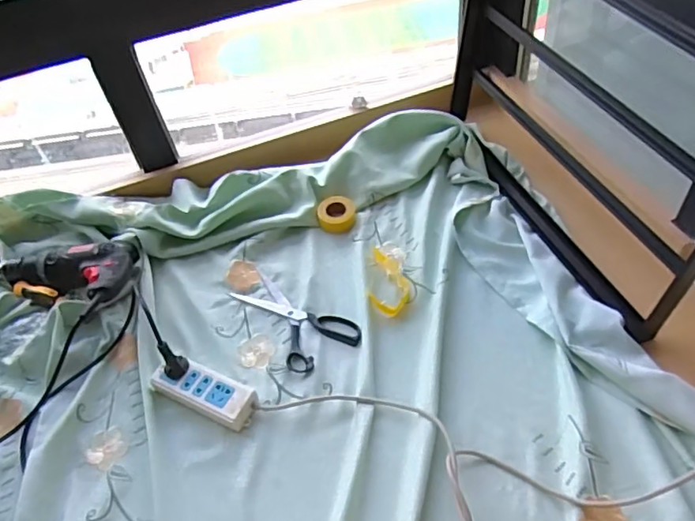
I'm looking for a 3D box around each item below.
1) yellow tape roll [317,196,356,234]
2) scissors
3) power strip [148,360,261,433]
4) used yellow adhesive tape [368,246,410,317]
[{"bbox_3d":[-0.020,-0.085,1.004,0.067,0.026,0.078,-6,49,1],"label":"yellow tape roll"},{"bbox_3d":[-0.096,0.099,0.880,0.235,0.015,0.112,28,58,27],"label":"scissors"},{"bbox_3d":[-0.204,0.187,0.790,0.158,0.030,0.058,17,54,20],"label":"power strip"},{"bbox_3d":[0.068,0.028,0.891,0.061,0.025,0.143,1,50,8],"label":"used yellow adhesive tape"}]

